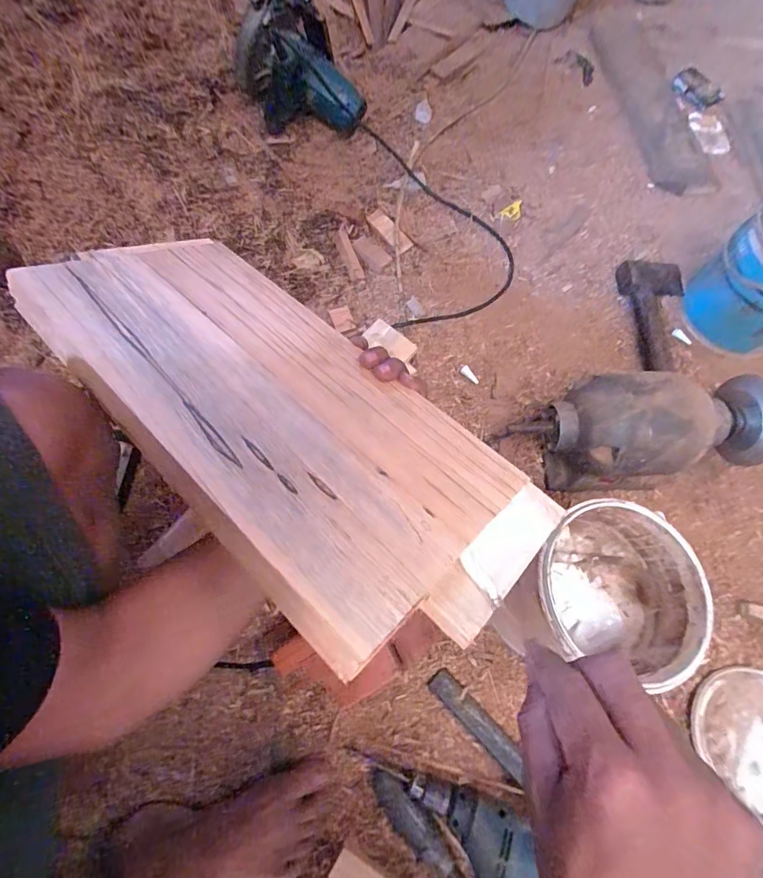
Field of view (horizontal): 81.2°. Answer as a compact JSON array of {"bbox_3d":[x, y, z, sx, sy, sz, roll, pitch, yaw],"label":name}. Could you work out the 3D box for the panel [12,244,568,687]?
[{"bbox_3d":[-0.087,-0.035,0.351,0.439,0.025,0.208,40,46,20],"label":"panel"}]

